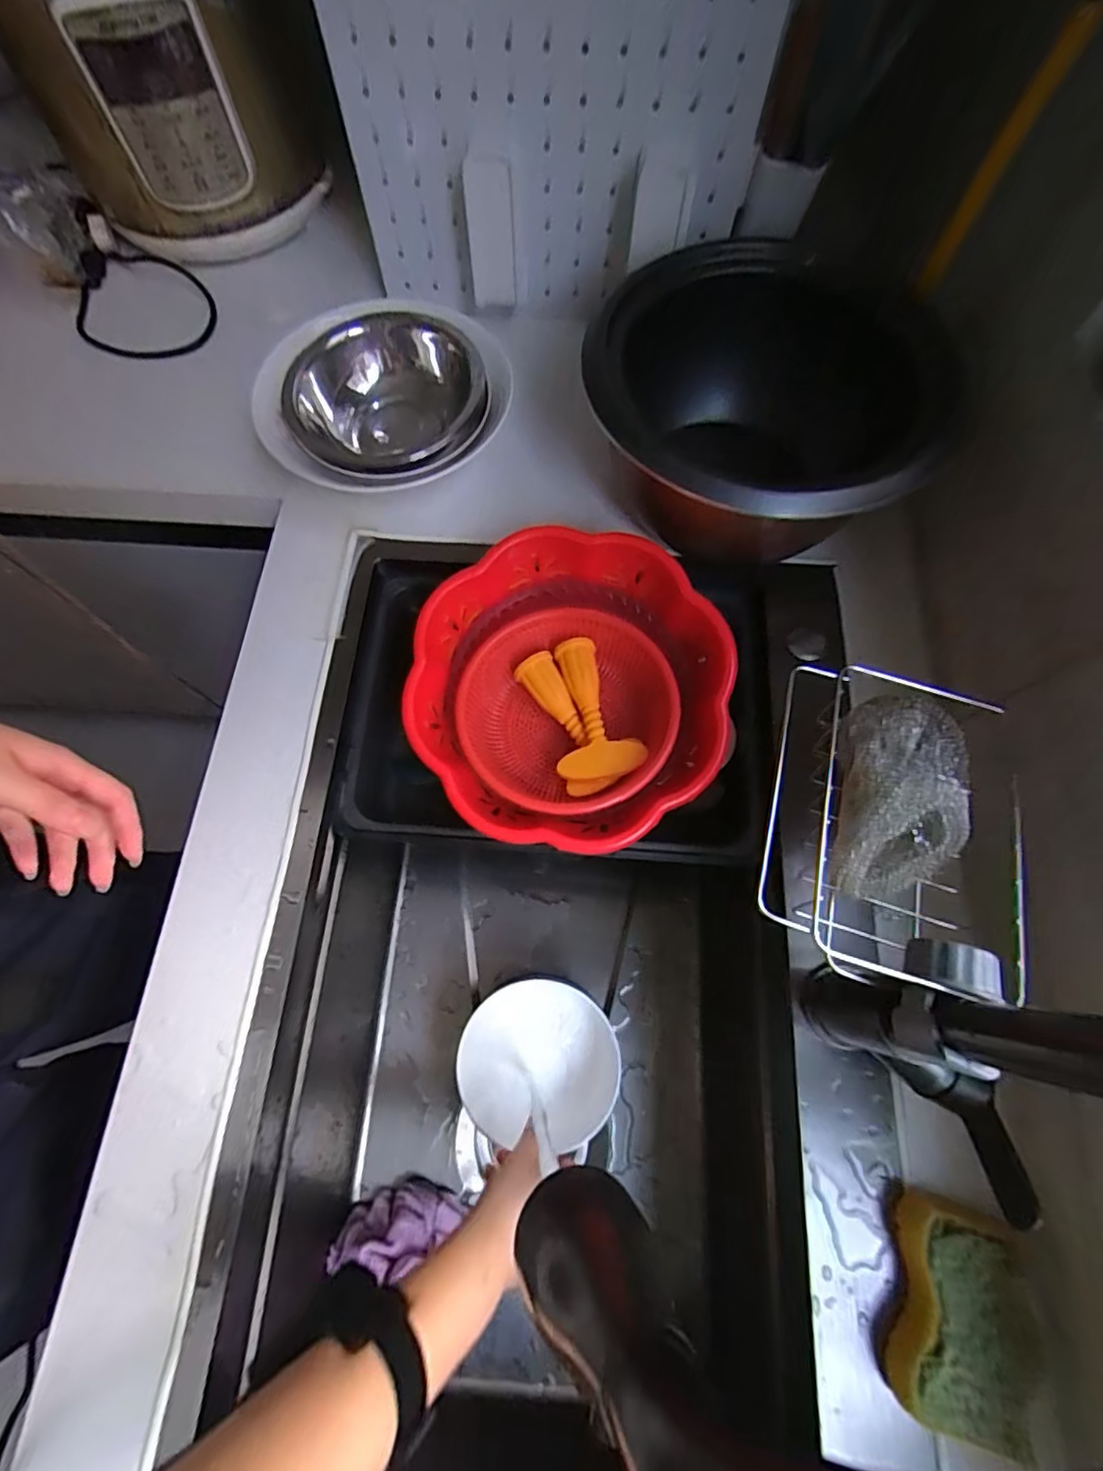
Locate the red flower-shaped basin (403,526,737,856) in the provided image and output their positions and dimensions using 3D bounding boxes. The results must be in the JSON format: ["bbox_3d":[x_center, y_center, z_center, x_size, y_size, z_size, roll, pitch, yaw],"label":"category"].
[{"bbox_3d":[0.011,-0.031,0.459,0.229,0.093,0.233,-33,72,-13],"label":"red flower-shaped basin"}]

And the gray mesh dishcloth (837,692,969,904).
[{"bbox_3d":[0.207,0.034,0.334,0.068,0.045,0.120,15,69,6],"label":"gray mesh dishcloth"}]

